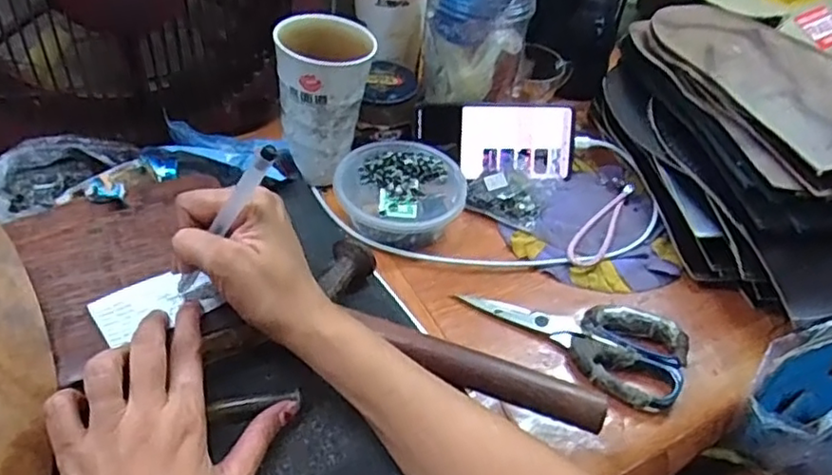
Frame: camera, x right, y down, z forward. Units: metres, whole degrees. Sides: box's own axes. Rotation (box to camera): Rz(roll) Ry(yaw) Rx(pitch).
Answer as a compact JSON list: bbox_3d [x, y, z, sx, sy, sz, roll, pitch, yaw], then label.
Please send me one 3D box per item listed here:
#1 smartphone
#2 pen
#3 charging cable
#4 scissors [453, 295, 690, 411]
[{"bbox_3d":[0.080,-0.094,0.623,0.153,0.071,0.014,-2,9,-9],"label":"smartphone"},{"bbox_3d":[-0.116,-0.007,0.383,0.010,0.131,0.009,23,37,-27],"label":"pen"},{"bbox_3d":[0.083,-0.026,0.595,0.313,0.026,0.168,-17,55,-17],"label":"charging cable"},{"bbox_3d":[0.122,0.071,0.497,0.169,0.021,0.077,24,46,17],"label":"scissors"}]

